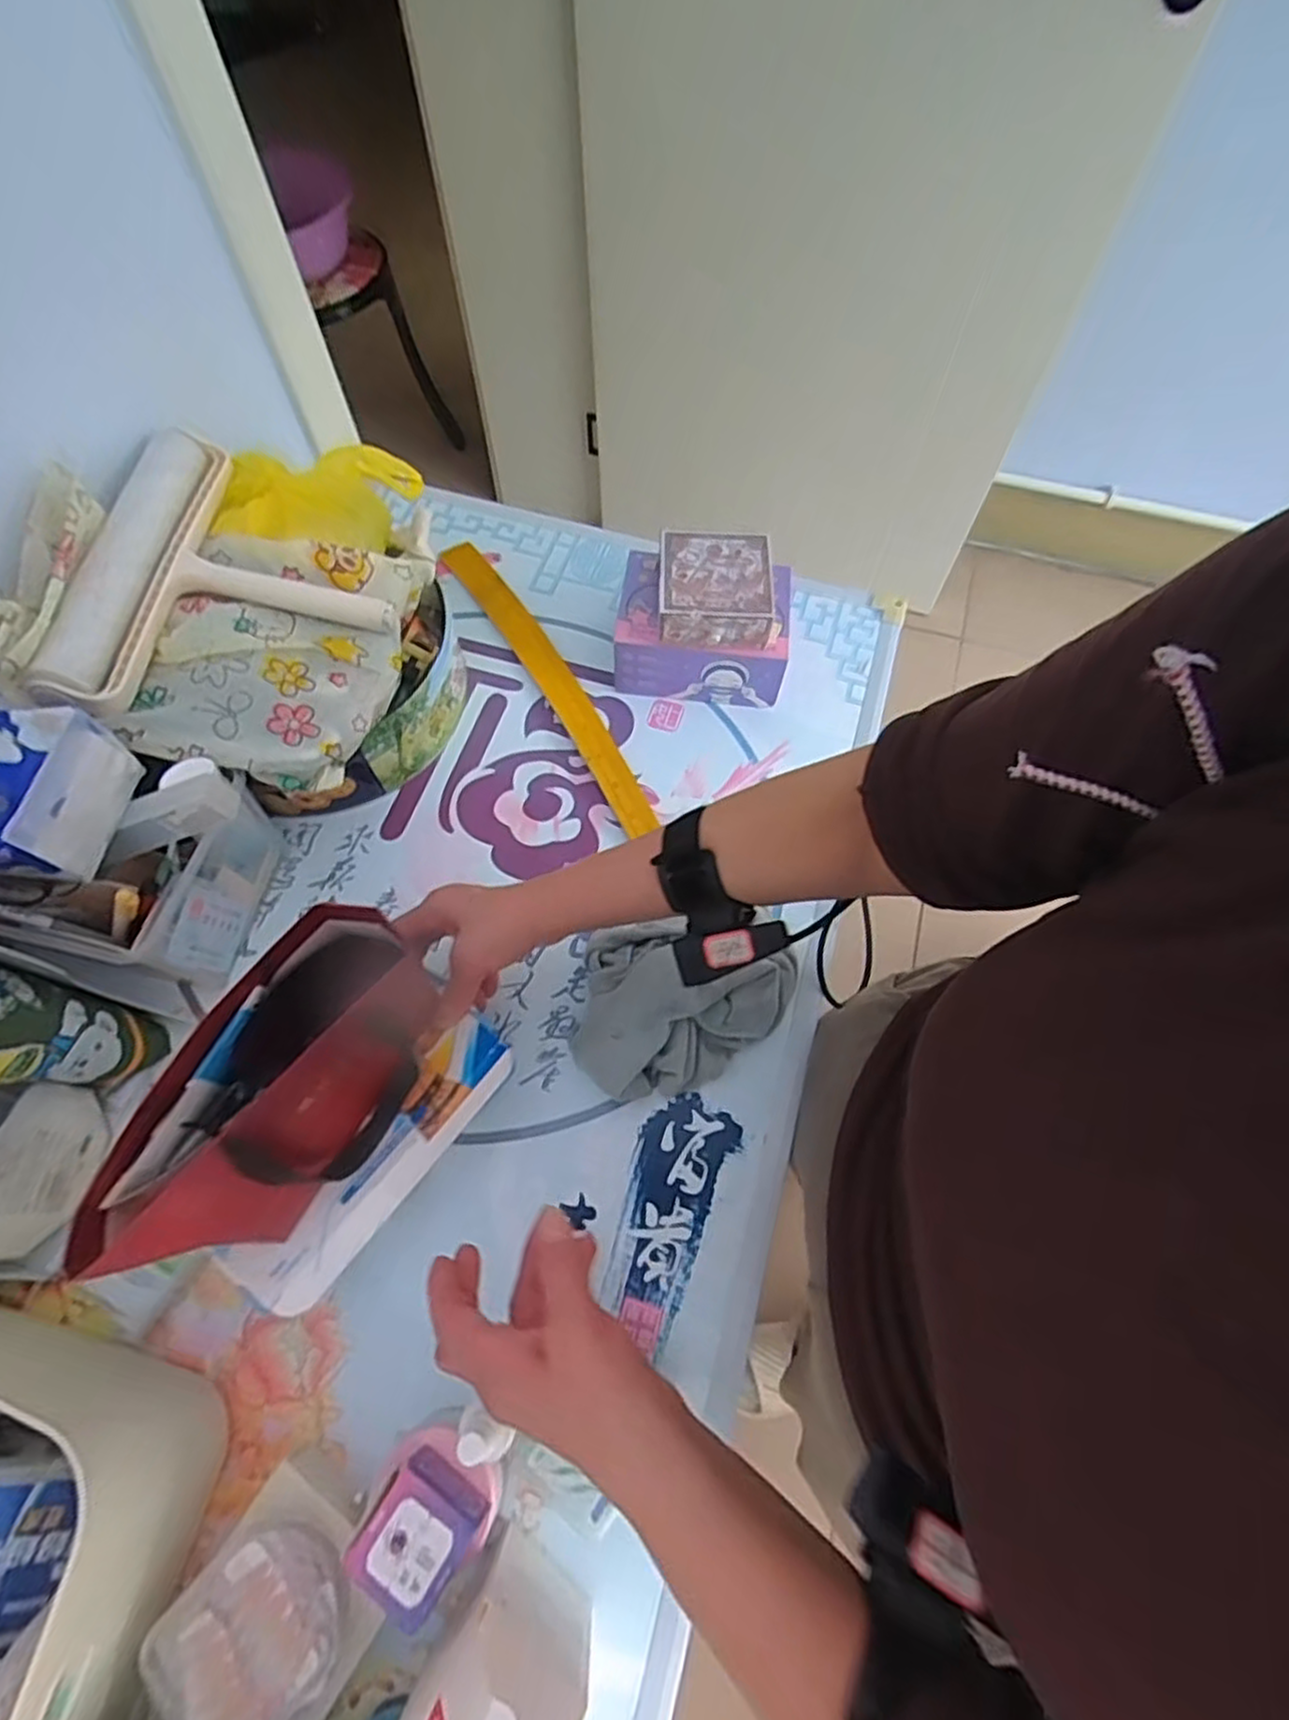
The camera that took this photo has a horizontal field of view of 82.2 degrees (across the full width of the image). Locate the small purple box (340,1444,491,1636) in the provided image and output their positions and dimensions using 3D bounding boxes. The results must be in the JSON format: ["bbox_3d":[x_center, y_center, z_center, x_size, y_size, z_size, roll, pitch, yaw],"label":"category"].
[{"bbox_3d":[-0.112,0.330,0.362,0.048,0.028,0.051,30,68,13],"label":"small purple box"}]

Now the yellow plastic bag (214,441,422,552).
[{"bbox_3d":[-0.263,-0.290,0.598,0.140,0.042,0.101,-1,64,-1],"label":"yellow plastic bag"}]

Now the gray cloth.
[{"bbox_3d":[0.030,0.106,0.518,0.145,0.054,0.113,3,64,1],"label":"gray cloth"}]

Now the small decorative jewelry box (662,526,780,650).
[{"bbox_3d":[0.061,-0.220,0.603,0.095,0.040,0.085,1,64,0],"label":"small decorative jewelry box"}]

